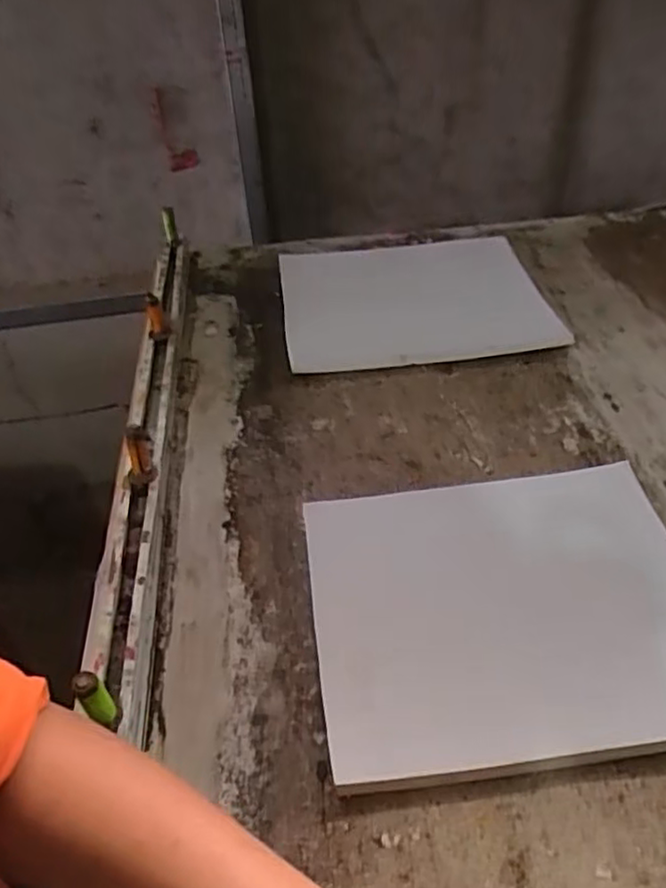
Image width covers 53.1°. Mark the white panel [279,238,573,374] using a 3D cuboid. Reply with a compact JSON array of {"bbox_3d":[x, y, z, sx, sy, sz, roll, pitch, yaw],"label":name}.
[{"bbox_3d":[0.079,-0.153,0.704,0.259,0.028,0.211,-6,43,-2],"label":"white panel"}]

